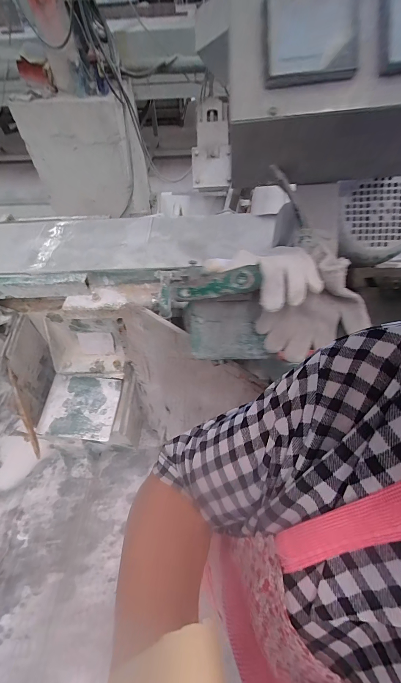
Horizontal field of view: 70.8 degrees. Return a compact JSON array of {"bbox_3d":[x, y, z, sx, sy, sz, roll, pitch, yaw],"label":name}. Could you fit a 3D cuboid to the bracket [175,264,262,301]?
[{"bbox_3d":[0.019,-0.059,0.296,0.089,0.026,0.006,-12,9,2],"label":"bracket"}]

